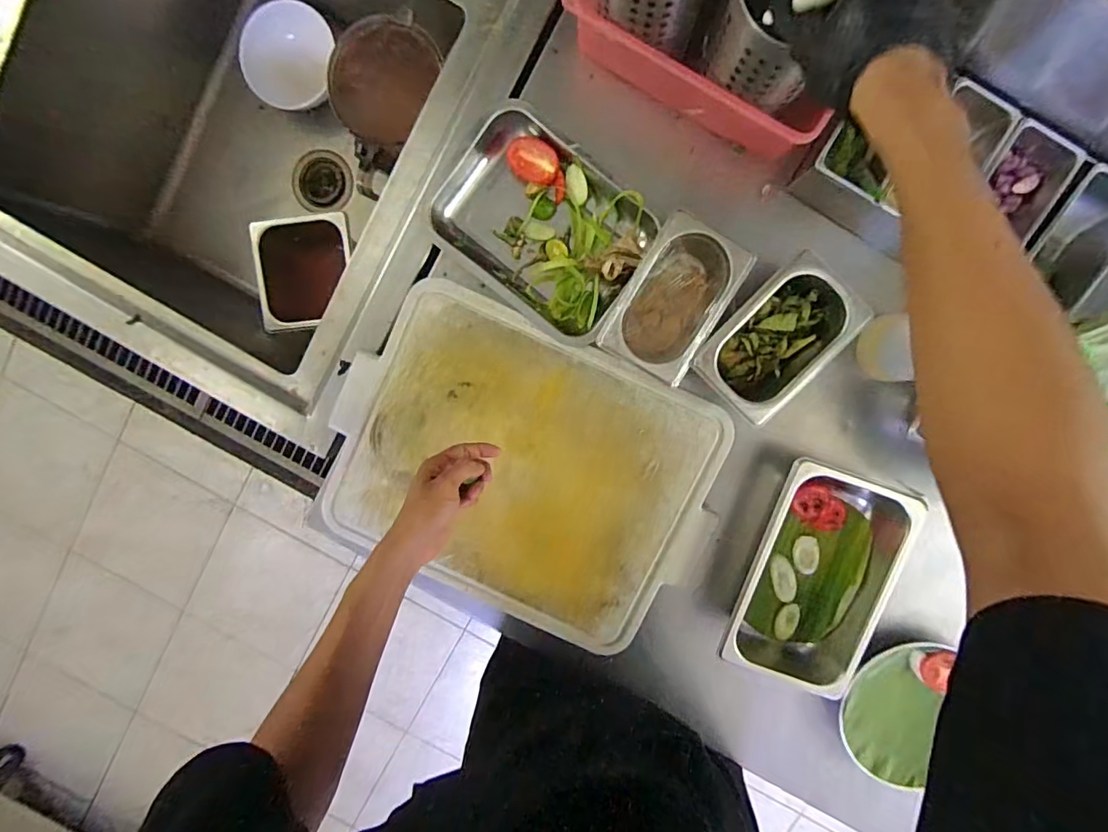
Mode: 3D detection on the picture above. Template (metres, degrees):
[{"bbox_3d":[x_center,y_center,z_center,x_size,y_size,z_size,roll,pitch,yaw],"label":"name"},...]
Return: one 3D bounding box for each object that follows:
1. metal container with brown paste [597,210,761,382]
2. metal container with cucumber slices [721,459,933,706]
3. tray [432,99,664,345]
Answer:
[{"bbox_3d":[0.137,-0.133,0.609,0.107,0.076,0.175,31,98,-2],"label":"metal container with brown paste"},{"bbox_3d":[0.316,0.195,0.641,0.163,0.075,0.263,20,98,0],"label":"metal container with cucumber slices"},{"bbox_3d":[-0.010,-0.225,0.616,0.248,0.055,0.191,42,98,-4],"label":"tray"}]

